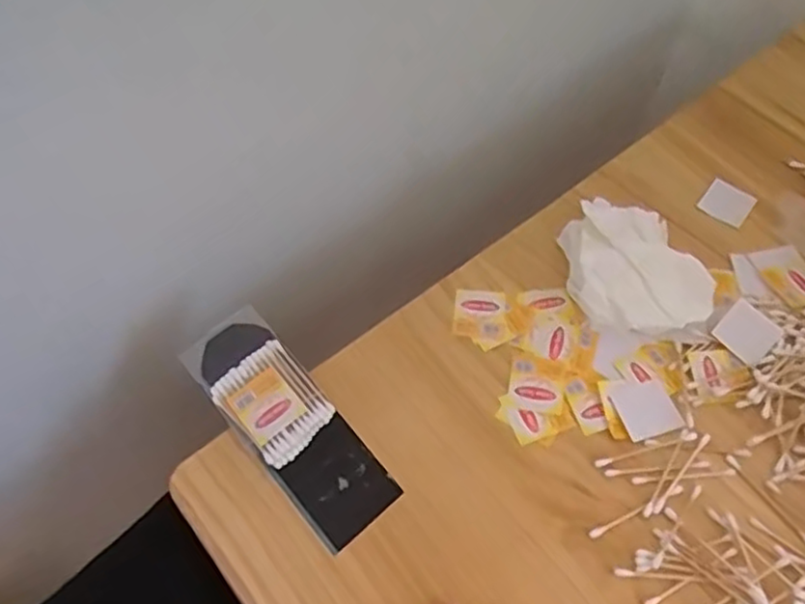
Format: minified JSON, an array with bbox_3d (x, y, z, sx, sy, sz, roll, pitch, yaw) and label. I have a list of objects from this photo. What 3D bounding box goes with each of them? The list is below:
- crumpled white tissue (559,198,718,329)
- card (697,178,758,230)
[{"bbox_3d":[0.180,-0.026,0.513,0.107,0.035,0.121,1,58,0],"label":"crumpled white tissue"},{"bbox_3d":[0.279,-0.086,0.573,0.038,0.005,0.037,35,63,19],"label":"card"}]

